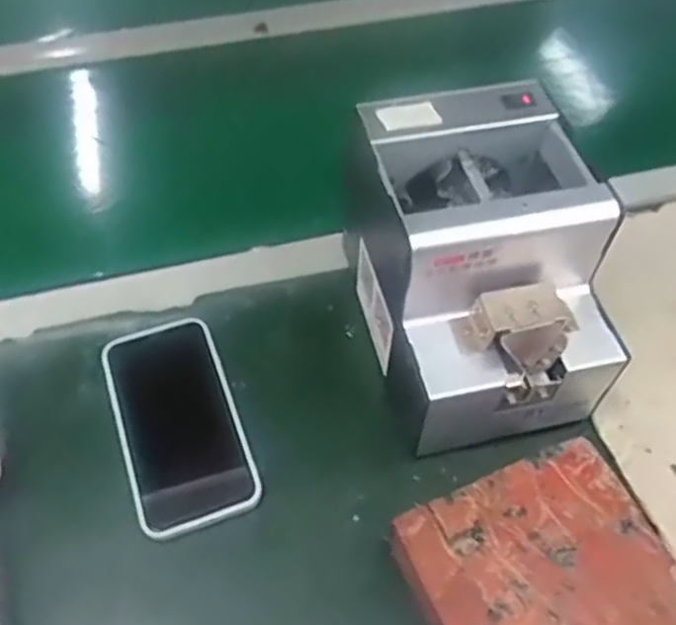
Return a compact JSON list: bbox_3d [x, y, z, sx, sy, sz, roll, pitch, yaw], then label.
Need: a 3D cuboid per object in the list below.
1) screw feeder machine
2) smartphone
[{"bbox_3d":[0.087,-0.025,0.440,0.121,0.158,0.171,-11,53,-11],"label":"screw feeder machine"},{"bbox_3d":[-0.104,0.069,0.447,0.074,0.014,0.147,-17,54,-15],"label":"smartphone"}]

